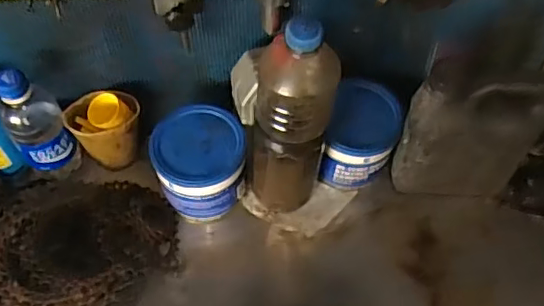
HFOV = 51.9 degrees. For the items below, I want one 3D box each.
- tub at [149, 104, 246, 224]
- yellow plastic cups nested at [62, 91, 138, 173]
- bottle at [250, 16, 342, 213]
[{"bbox_3d":[-0.082,0.014,0.645,0.098,0.102,0.102,0,55,1],"label":"tub"},{"bbox_3d":[-0.196,-0.029,0.667,0.063,0.106,0.067,0,55,1],"label":"yellow plastic cups nested"},{"bbox_3d":[0.019,-0.021,0.565,0.076,0.266,0.067,6,55,5],"label":"bottle"}]

